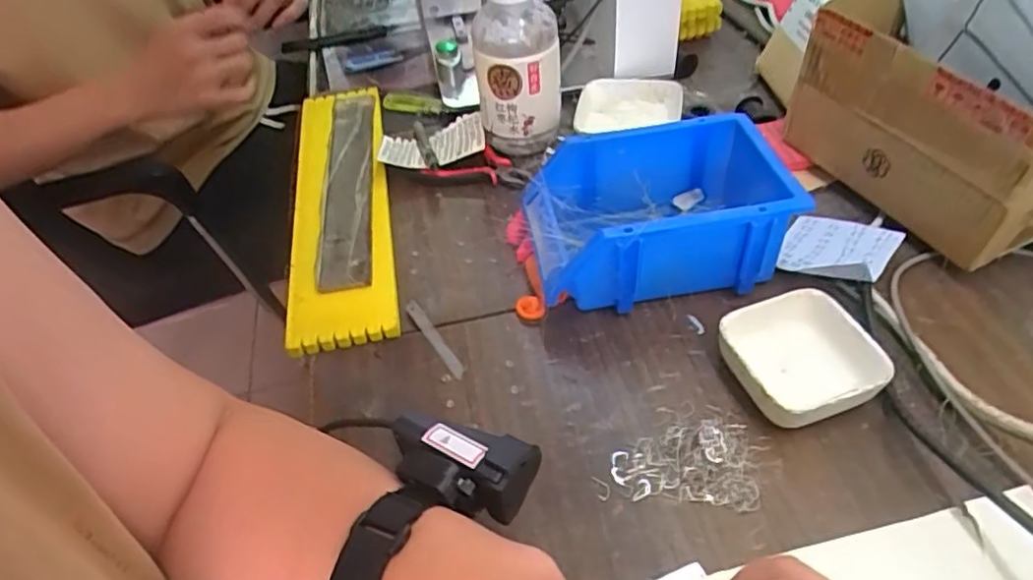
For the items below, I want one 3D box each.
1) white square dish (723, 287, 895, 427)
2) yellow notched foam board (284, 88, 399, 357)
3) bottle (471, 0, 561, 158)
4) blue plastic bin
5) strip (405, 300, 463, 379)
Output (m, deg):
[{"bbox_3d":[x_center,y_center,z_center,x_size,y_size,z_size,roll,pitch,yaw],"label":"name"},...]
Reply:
[{"bbox_3d":[0.181,0.045,0.413,0.086,0.032,0.085,-15,47,-9],"label":"white square dish"},{"bbox_3d":[-0.159,-0.082,0.577,0.081,0.028,0.340,-11,46,-5],"label":"yellow notched foam board"},{"bbox_3d":[-0.001,-0.226,0.568,0.076,0.200,0.081,-4,46,2],"label":"bottle"},{"bbox_3d":[0.108,-0.058,0.483,0.197,0.083,0.128,-8,46,-2],"label":"blue plastic bin"},{"bbox_3d":[-0.059,0.034,0.459,0.009,0.004,0.079,-27,50,-19],"label":"strip"}]

